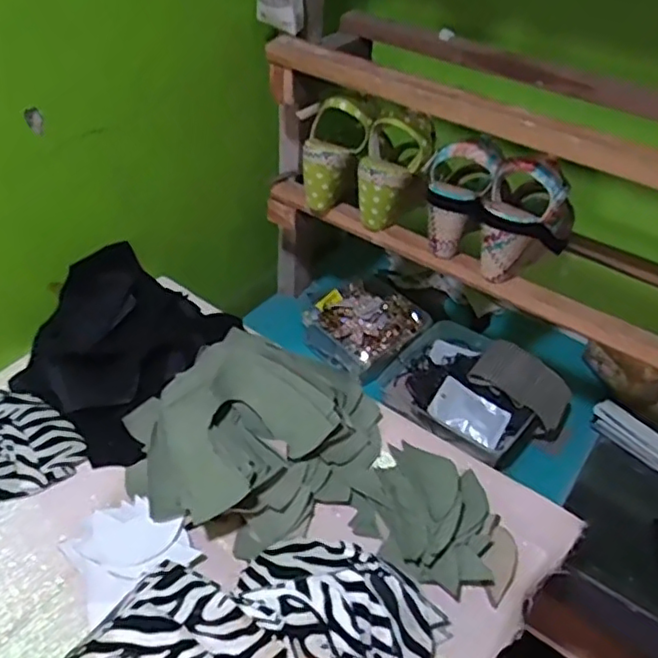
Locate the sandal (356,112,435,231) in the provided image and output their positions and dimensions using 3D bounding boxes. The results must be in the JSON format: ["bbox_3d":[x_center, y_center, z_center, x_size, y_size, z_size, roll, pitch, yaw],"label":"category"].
[{"bbox_3d":[0.082,-0.202,0.799,0.082,0.128,0.093,13,41,8],"label":"sandal"}]

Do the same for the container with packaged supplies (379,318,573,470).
[{"bbox_3d":[0.202,0.088,0.888,0.232,0.076,0.197,33,48,28],"label":"container with packaged supplies"}]

